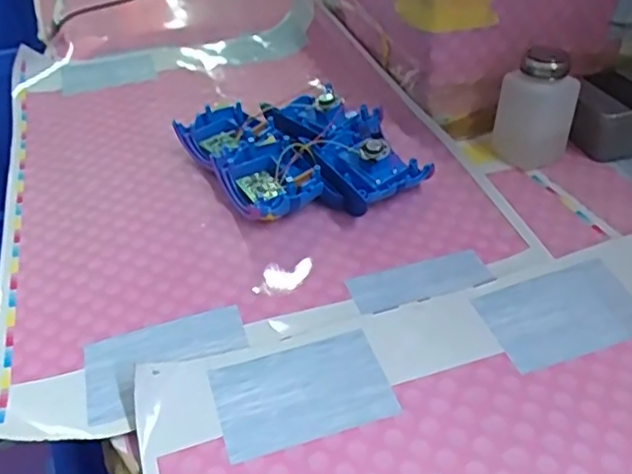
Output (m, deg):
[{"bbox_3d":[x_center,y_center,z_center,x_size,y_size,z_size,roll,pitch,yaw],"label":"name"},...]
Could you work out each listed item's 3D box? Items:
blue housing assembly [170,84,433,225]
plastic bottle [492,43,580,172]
[{"bbox_3d":[-0.014,-0.080,0.585,0.167,0.046,0.192,-20,42,-19],"label":"blue housing assembly"},{"bbox_3d":[0.203,-0.122,0.584,0.050,0.099,0.049,-17,42,-17],"label":"plastic bottle"}]

